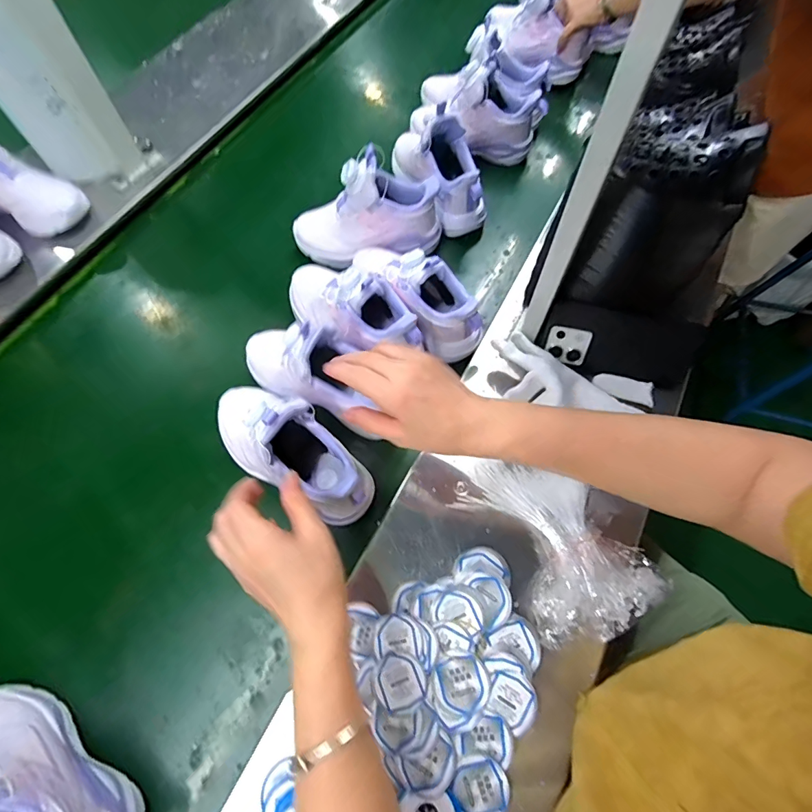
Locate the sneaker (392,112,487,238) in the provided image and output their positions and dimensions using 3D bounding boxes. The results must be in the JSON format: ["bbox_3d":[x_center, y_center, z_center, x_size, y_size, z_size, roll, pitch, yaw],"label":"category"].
[{"bbox_3d":[0.047,-0.353,0.618,0.076,0.114,0.186,-22,65,-11],"label":"sneaker"}]

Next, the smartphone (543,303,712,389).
[{"bbox_3d":[0.244,-0.069,0.495,0.166,0.077,0.006,12,24,4],"label":"smartphone"}]

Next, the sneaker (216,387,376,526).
[{"bbox_3d":[-0.128,0.031,0.433,0.207,0.122,0.076,33,68,15],"label":"sneaker"}]

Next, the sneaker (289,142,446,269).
[{"bbox_3d":[-0.052,-0.262,0.582,0.201,0.121,0.090,-6,63,-3],"label":"sneaker"}]

